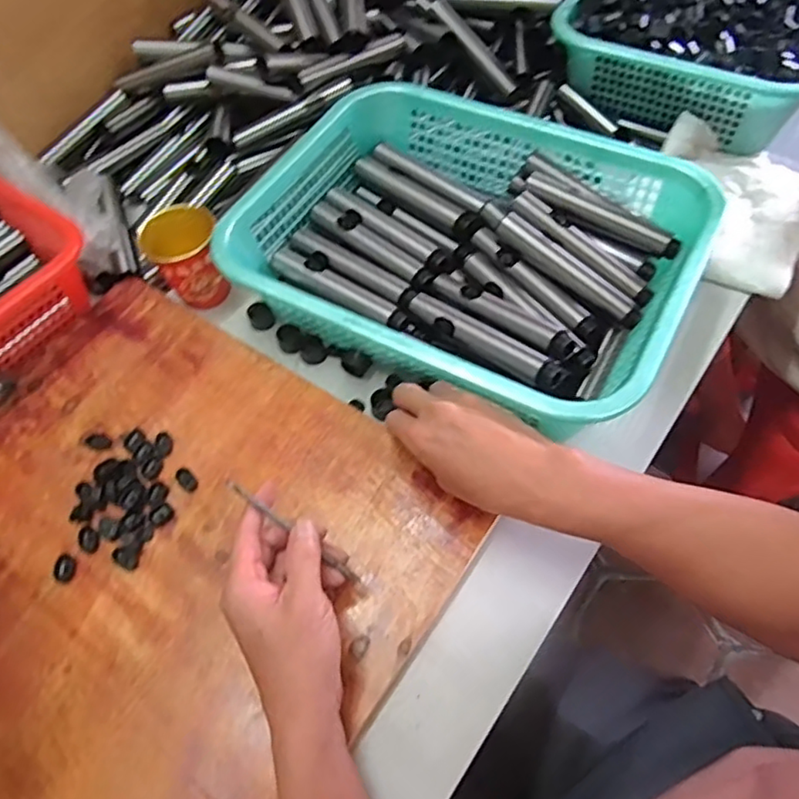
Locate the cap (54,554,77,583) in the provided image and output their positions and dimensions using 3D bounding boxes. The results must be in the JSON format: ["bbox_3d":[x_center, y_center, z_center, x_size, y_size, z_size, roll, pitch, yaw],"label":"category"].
[{"bbox_3d":[-0.260,0.131,0.477,0.015,0.005,0.021,-11,60,-3],"label":"cap"}]

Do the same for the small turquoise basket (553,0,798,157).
[{"bbox_3d":[0.371,-0.455,0.725,0.297,0.086,0.403,32,67,19],"label":"small turquoise basket"}]

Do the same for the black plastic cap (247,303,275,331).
[{"bbox_3d":[-0.137,-0.083,0.607,0.022,0.019,0.021,-1,60,3],"label":"black plastic cap"}]

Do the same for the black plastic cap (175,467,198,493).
[{"bbox_3d":[-0.178,0.067,0.514,0.013,0.008,0.022,-41,66,-18],"label":"black plastic cap"}]

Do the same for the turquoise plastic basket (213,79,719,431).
[{"bbox_3d":[0.054,-0.143,0.565,0.379,0.076,0.292,25,65,17],"label":"turquoise plastic basket"}]

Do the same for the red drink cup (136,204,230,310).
[{"bbox_3d":[-0.207,-0.140,0.604,0.065,0.080,0.064,-1,60,3],"label":"red drink cup"}]

